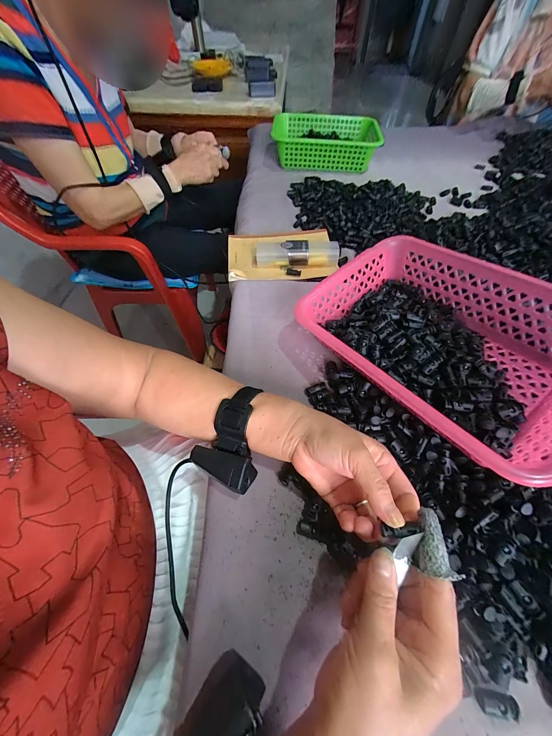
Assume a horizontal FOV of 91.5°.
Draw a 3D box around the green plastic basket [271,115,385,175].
[{"bbox_3d":[0.144,-0.666,0.781,0.300,0.082,0.208,0,58,0],"label":"green plastic basket"}]

